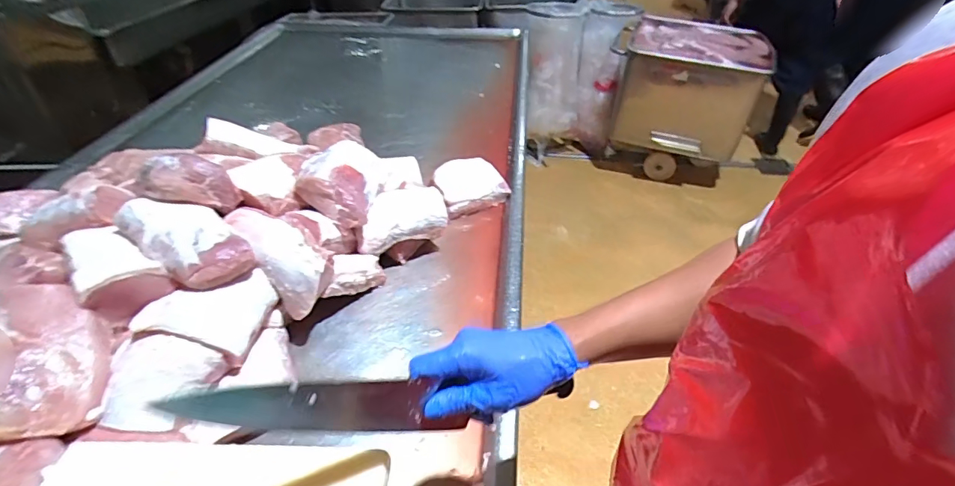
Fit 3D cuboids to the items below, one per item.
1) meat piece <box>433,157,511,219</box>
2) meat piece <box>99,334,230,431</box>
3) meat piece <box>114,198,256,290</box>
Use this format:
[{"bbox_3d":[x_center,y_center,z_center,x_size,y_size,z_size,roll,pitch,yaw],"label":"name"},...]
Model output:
[{"bbox_3d":[-0.022,-0.125,1.018,0.148,0.072,0.117,-22,43,-23],"label":"meat piece"},{"bbox_3d":[-0.389,0.174,0.568,0.116,0.068,0.097,-1,39,1],"label":"meat piece"},{"bbox_3d":[-0.413,-0.010,0.658,0.200,0.061,0.101,24,46,28],"label":"meat piece"}]

